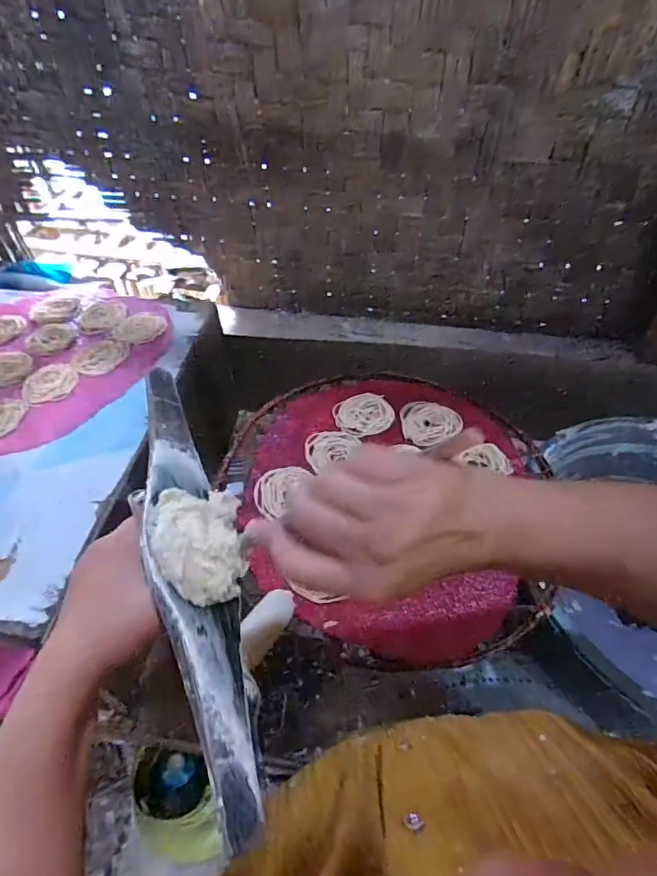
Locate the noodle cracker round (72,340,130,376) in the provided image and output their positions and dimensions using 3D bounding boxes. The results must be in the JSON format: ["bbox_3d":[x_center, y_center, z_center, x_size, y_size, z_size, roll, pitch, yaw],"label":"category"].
[{"bbox_3d":[-0.317,-0.112,0.678,0.065,0.005,0.071,-1,49,1],"label":"noodle cracker round"}]

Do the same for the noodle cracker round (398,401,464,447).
[{"bbox_3d":[0.125,-0.022,0.624,0.067,0.008,0.072,-1,49,1],"label":"noodle cracker round"}]

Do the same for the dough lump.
[{"bbox_3d":[-0.076,0.059,0.288,0.049,0.035,0.074,-11,49,-8],"label":"dough lump"}]

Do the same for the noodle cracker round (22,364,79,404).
[{"bbox_3d":[-0.367,-0.073,0.645,0.066,0.005,0.068,-1,49,1],"label":"noodle cracker round"}]

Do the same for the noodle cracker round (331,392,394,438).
[{"bbox_3d":[0.047,-0.032,0.638,0.075,0.005,0.073,-1,49,1],"label":"noodle cracker round"}]

